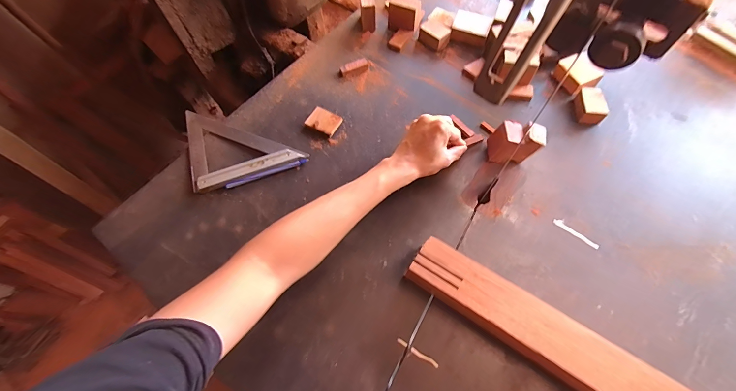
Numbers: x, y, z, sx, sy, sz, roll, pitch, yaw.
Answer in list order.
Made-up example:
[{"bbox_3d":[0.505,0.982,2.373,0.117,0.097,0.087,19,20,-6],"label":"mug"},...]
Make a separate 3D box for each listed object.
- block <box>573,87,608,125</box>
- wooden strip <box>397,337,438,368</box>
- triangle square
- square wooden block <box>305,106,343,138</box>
[{"bbox_3d":[0.386,-0.155,0.554,0.039,0.032,0.062,9,64,7],"label":"block"},{"bbox_3d":[0.064,0.203,0.409,0.059,0.004,0.007,28,68,15],"label":"wooden strip"},{"bbox_3d":[-0.245,-0.063,0.542,0.240,0.015,0.134,22,66,13],"label":"triangle square"},{"bbox_3d":[-0.079,-0.134,0.574,0.055,0.011,0.044,27,67,15],"label":"square wooden block"}]

